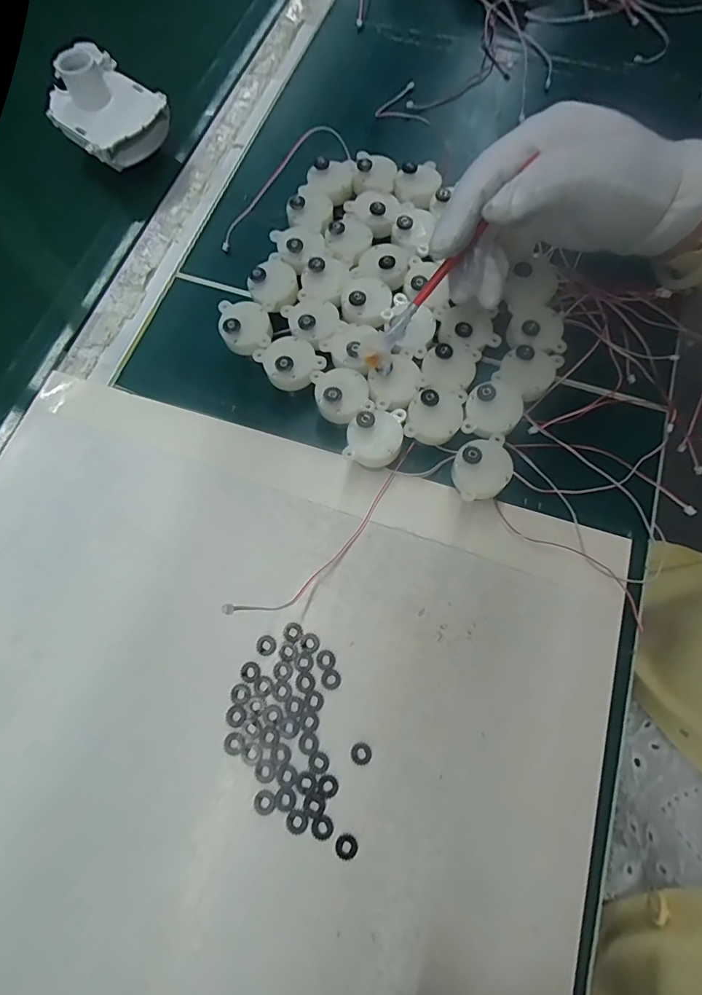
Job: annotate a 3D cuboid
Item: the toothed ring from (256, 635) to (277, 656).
[{"bbox_3d":[-0.046,0.080,0.250,0.011,0.004,0.010,0,72,1],"label":"toothed ring"}]

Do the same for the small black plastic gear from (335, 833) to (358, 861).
[{"bbox_3d":[-0.002,0.168,0.221,0.010,0.004,0.011,0,72,1],"label":"small black plastic gear"}]

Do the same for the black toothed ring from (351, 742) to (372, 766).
[{"bbox_3d":[0.005,0.131,0.234,0.011,0.004,0.010,0,72,1],"label":"black toothed ring"}]

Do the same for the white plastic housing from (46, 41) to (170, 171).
[{"bbox_3d":[-0.188,-0.295,0.353,0.093,0.053,0.069,41,77,13],"label":"white plastic housing"}]

